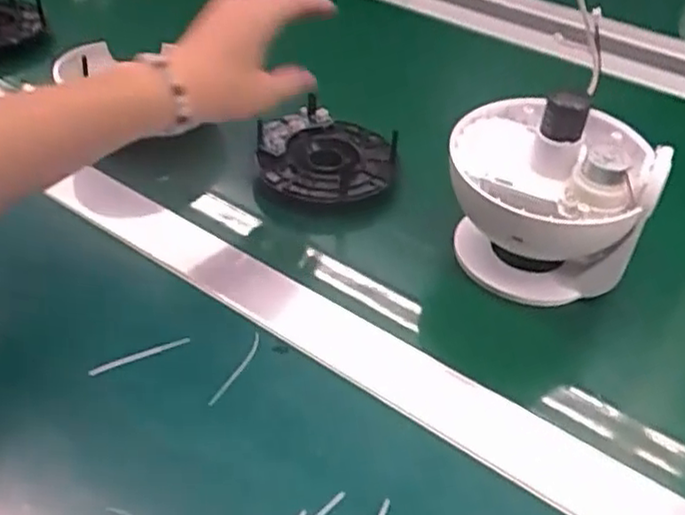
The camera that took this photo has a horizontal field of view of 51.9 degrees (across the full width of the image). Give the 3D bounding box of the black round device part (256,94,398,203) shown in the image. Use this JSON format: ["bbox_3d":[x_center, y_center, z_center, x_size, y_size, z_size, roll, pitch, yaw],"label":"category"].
[{"bbox_3d":[-0.008,-0.075,0.485,0.089,0.030,0.084,2,43,-2],"label":"black round device part"}]

